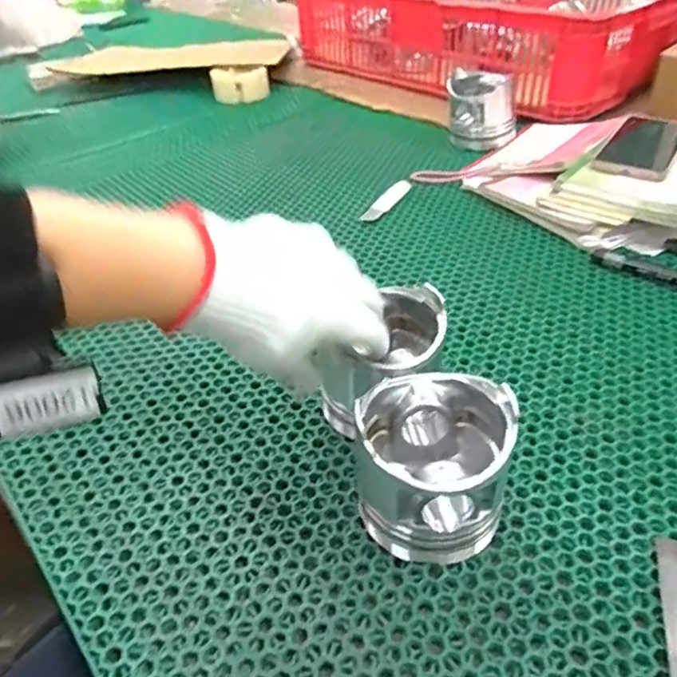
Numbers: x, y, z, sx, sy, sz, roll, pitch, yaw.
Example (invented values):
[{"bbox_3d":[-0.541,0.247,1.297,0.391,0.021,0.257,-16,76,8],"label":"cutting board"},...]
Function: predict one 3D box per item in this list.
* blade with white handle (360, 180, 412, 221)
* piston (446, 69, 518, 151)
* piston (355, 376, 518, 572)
[{"bbox_3d":[0.059,-0.167,0.722,0.022,0.009,0.097,20,46,25],"label":"blade with white handle"},{"bbox_3d":[0.201,-0.324,0.840,0.092,0.077,0.092,5,41,10],"label":"piston"},{"bbox_3d":[0.057,0.078,0.364,0.088,0.084,0.092,-3,40,1],"label":"piston"}]

